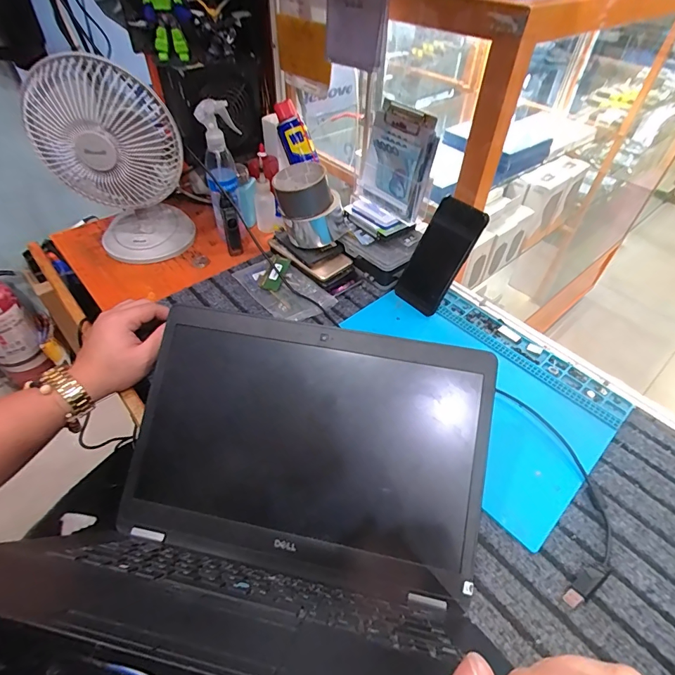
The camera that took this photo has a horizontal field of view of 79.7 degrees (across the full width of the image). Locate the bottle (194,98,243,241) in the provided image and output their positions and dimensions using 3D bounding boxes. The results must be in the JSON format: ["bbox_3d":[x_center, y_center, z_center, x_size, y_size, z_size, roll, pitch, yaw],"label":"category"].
[{"bbox_3d":[-0.173,-0.255,0.642,0.063,0.198,0.068,-17,50,-17],"label":"bottle"}]

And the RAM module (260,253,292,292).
[{"bbox_3d":[-0.096,-0.102,0.630,0.030,0.007,0.073,17,58,7],"label":"RAM module"}]

